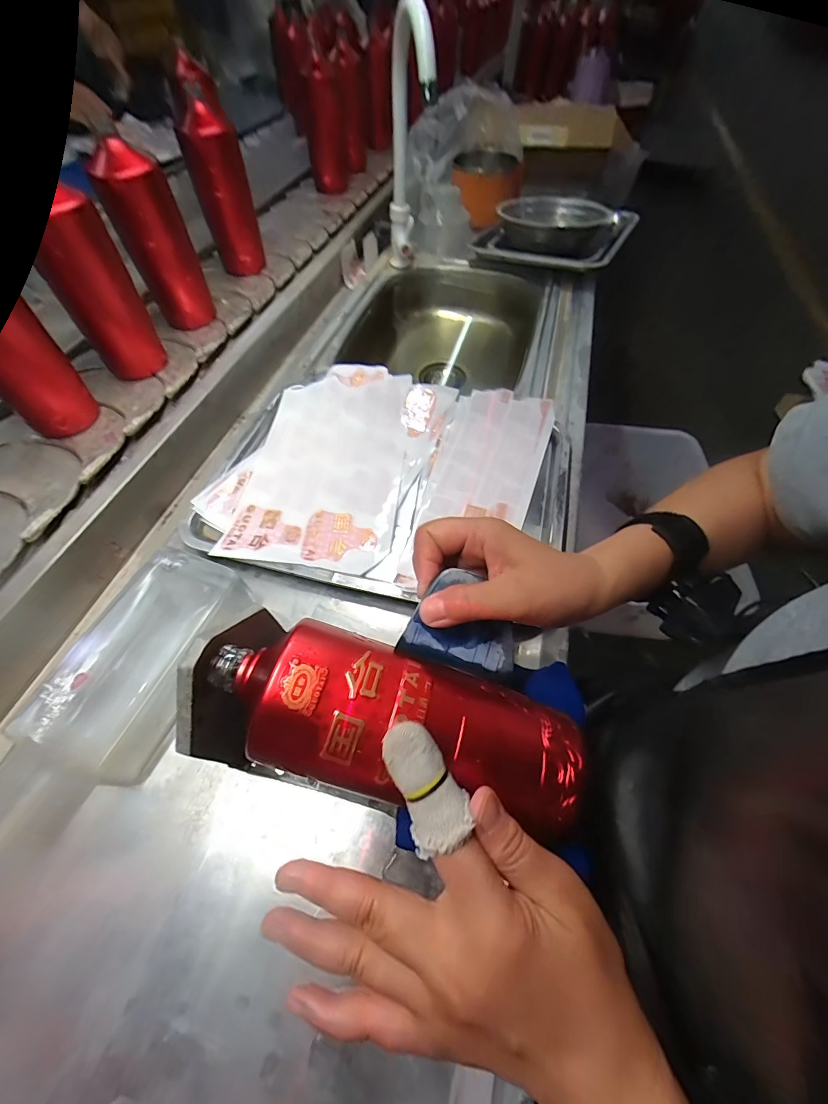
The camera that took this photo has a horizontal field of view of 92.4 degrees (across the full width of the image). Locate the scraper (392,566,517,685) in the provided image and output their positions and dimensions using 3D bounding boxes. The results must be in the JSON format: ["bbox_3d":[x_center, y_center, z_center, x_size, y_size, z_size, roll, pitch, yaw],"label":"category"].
[{"bbox_3d":[0.034,0.044,0.252,0.073,0.005,0.059,21,78,-10],"label":"scraper"}]

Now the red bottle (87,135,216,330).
[{"bbox_3d":[-0.339,-0.407,0.528,0.061,0.190,0.054,21,59,6],"label":"red bottle"}]

